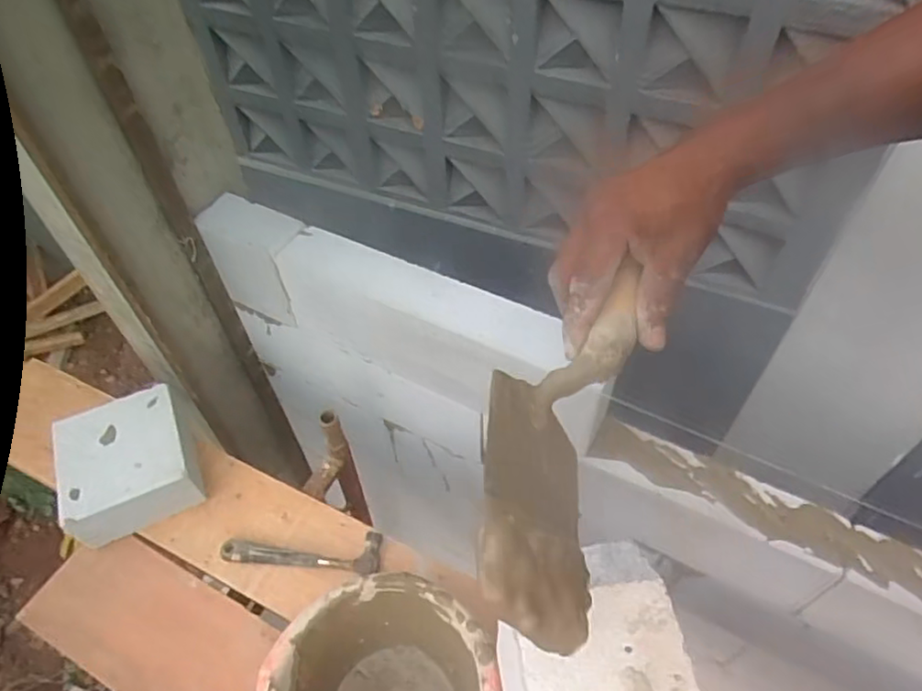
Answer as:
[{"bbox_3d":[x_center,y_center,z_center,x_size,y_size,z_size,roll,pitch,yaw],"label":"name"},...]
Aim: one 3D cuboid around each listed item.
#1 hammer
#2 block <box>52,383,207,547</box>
[{"bbox_3d":[-0.258,0.337,1.029,0.255,0.026,0.069,-1,52,1],"label":"hammer"},{"bbox_3d":[-0.569,0.196,1.091,0.205,0.086,0.219,-26,56,-17],"label":"block"}]

